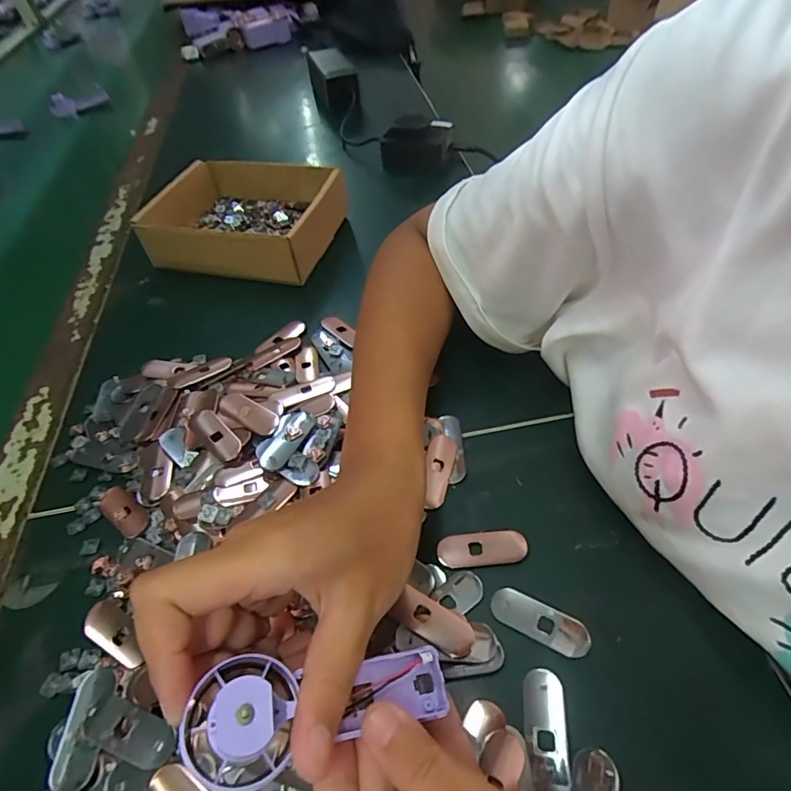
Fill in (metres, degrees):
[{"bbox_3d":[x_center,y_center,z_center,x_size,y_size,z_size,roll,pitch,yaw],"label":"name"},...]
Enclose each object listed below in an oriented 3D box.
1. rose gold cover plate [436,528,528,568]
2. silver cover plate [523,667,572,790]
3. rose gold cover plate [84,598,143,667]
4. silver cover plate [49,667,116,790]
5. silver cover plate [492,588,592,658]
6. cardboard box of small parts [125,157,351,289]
[{"bbox_3d":[0.049,0.087,0.278,0.049,0.004,0.019,-7,50,1],"label":"rose gold cover plate"},{"bbox_3d":[0.068,0.150,0.221,0.018,0.004,0.048,2,51,8],"label":"silver cover plate"},{"bbox_3d":[-0.152,0.128,0.264,0.046,0.004,0.020,22,56,23],"label":"rose gold cover plate"},{"bbox_3d":[-0.149,0.158,0.233,0.020,0.005,0.050,-4,48,-5],"label":"silver cover plate"},{"bbox_3d":[0.073,0.116,0.251,0.049,0.004,0.019,20,55,21],"label":"silver cover plate"},{"bbox_3d":[-0.145,-0.184,0.493,0.167,0.050,0.146,6,51,12],"label":"cardboard box of small parts"}]

